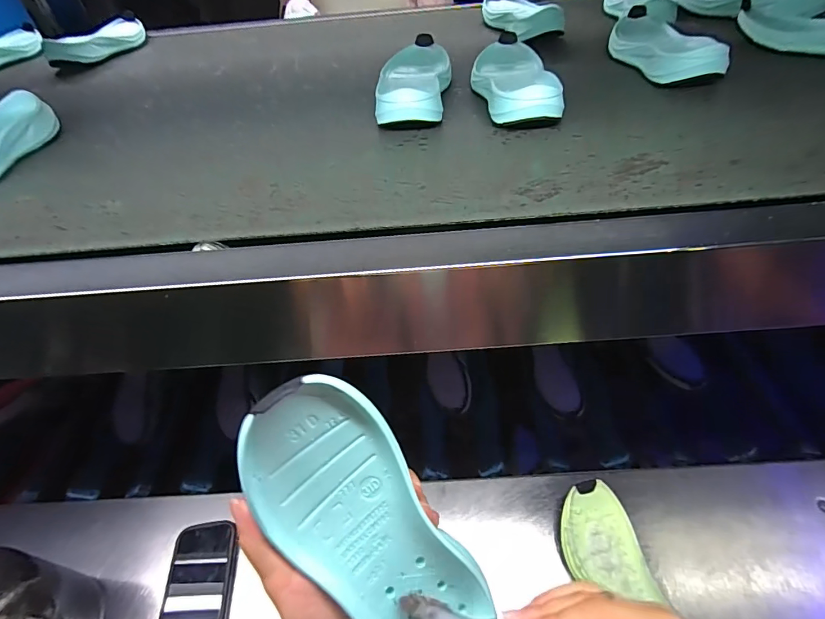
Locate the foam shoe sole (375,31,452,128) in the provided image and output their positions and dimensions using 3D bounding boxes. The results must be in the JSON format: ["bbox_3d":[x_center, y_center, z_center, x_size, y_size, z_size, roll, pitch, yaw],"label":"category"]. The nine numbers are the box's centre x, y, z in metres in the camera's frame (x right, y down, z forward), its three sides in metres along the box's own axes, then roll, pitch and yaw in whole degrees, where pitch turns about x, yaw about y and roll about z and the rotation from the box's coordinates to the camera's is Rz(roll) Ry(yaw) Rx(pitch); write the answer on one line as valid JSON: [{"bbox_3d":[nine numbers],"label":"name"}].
[{"bbox_3d":[0.005,-0.279,0.510,0.078,0.042,0.206,0,45,6],"label":"foam shoe sole"}]

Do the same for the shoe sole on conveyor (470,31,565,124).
[{"bbox_3d":[0.117,-0.278,0.500,0.083,0.039,0.219,-2,45,4],"label":"shoe sole on conveyor"}]

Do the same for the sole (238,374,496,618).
[{"bbox_3d":[-0.022,0.136,0.245,0.079,0.205,0.031,-37,10,-27],"label":"sole"}]

